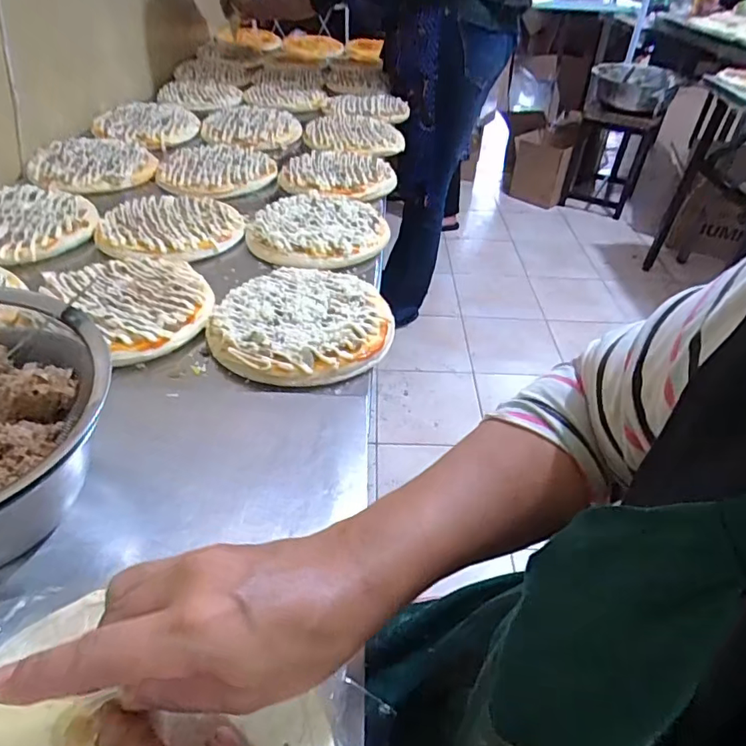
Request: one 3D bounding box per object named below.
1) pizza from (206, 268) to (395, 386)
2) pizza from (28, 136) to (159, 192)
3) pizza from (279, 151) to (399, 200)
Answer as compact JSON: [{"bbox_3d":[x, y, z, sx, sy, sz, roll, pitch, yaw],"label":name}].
[{"bbox_3d":[-0.077,-0.057,0.582,0.192,0.027,0.180,2,39,-4],"label":"pizza"},{"bbox_3d":[-0.468,-0.356,0.885,0.191,0.019,0.198,-15,43,-22],"label":"pizza"},{"bbox_3d":[-0.060,-0.346,0.906,0.194,0.017,0.195,2,39,-4],"label":"pizza"}]

